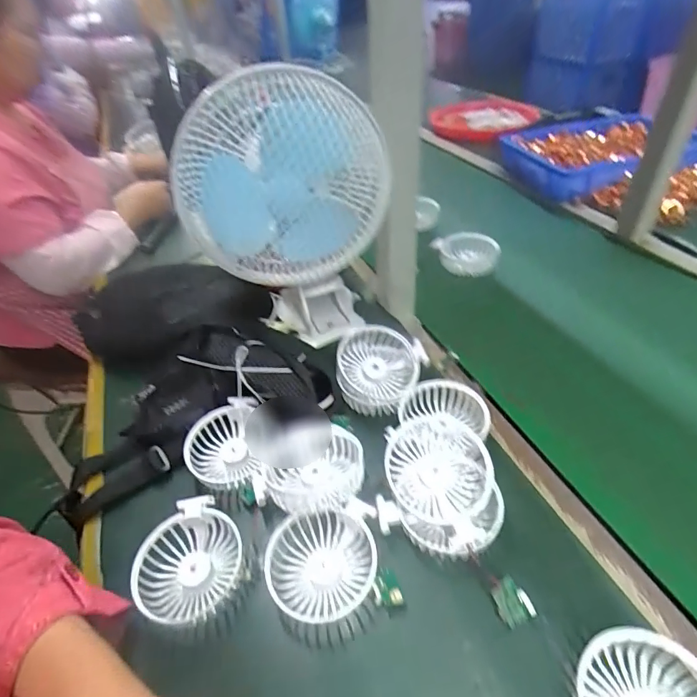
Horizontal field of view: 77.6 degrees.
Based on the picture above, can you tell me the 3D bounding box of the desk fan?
[{"bbox_3d":[-0.058,-0.138,0.504,0.205,0.307,0.142,-1,43,7],"label":"desk fan"}]

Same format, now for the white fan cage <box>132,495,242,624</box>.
[{"bbox_3d":[-0.139,0.182,0.372,0.074,0.028,0.092,21,50,27],"label":"white fan cage"}]

